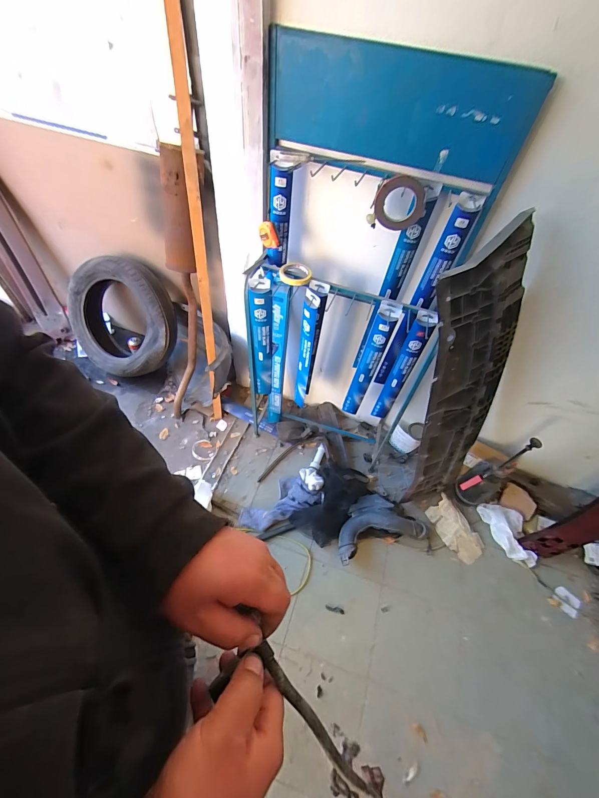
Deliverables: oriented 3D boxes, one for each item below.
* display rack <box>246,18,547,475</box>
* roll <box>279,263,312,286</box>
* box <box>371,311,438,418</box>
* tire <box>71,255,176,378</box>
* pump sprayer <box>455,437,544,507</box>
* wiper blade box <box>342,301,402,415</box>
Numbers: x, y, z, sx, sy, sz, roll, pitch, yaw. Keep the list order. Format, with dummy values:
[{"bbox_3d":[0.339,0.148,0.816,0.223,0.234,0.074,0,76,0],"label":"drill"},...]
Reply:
[{"bbox_3d":[0.148,-0.266,1.165,0.615,1.311,0.321,18,56,9],"label":"display rack"},{"bbox_3d":[-0.013,-0.382,0.996,0.095,0.027,0.095,3,54,-4],"label":"roll"},{"bbox_3d":[0.357,-0.094,1.164,0.073,0.517,0.047,30,57,15],"label":"box"},{"bbox_3d":[-0.877,-0.395,1.668,0.554,0.544,0.223,-18,13,22],"label":"tire"},{"bbox_3d":[0.772,0.314,1.329,0.169,0.455,0.130,-25,60,-22],"label":"pump sprayer"},{"bbox_3d":[0.242,-0.115,1.161,0.075,0.526,0.047,24,56,11],"label":"wiper blade box"}]

